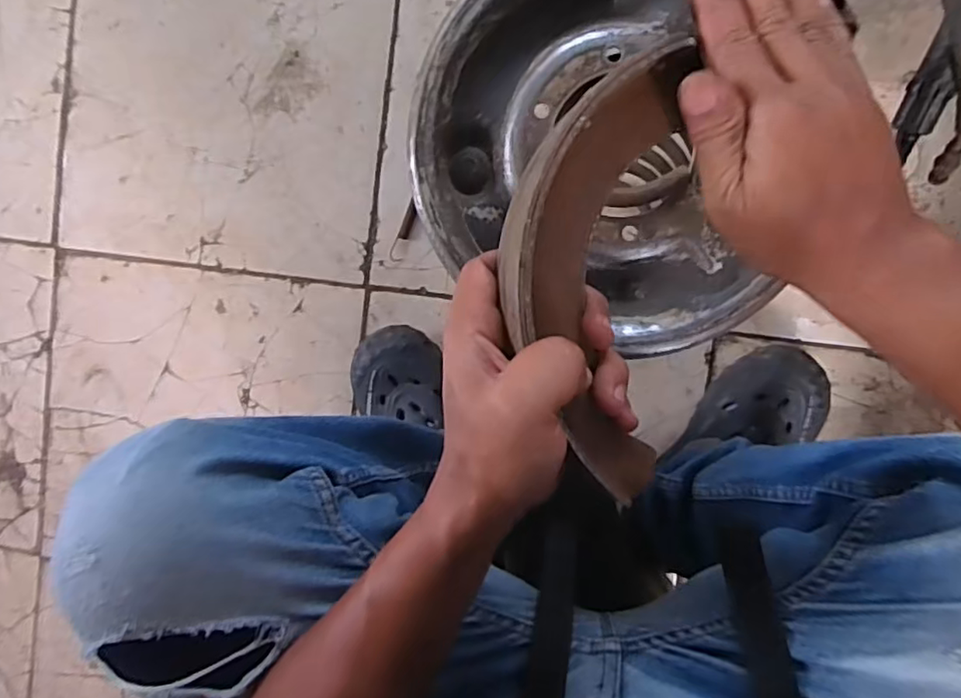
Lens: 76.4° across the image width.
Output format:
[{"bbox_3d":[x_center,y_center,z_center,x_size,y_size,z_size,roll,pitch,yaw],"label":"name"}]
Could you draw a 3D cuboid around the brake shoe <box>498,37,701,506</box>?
[{"bbox_3d":[0.049,-0.035,0.273,0.076,0.043,0.200,4,93,6],"label":"brake shoe"}]

